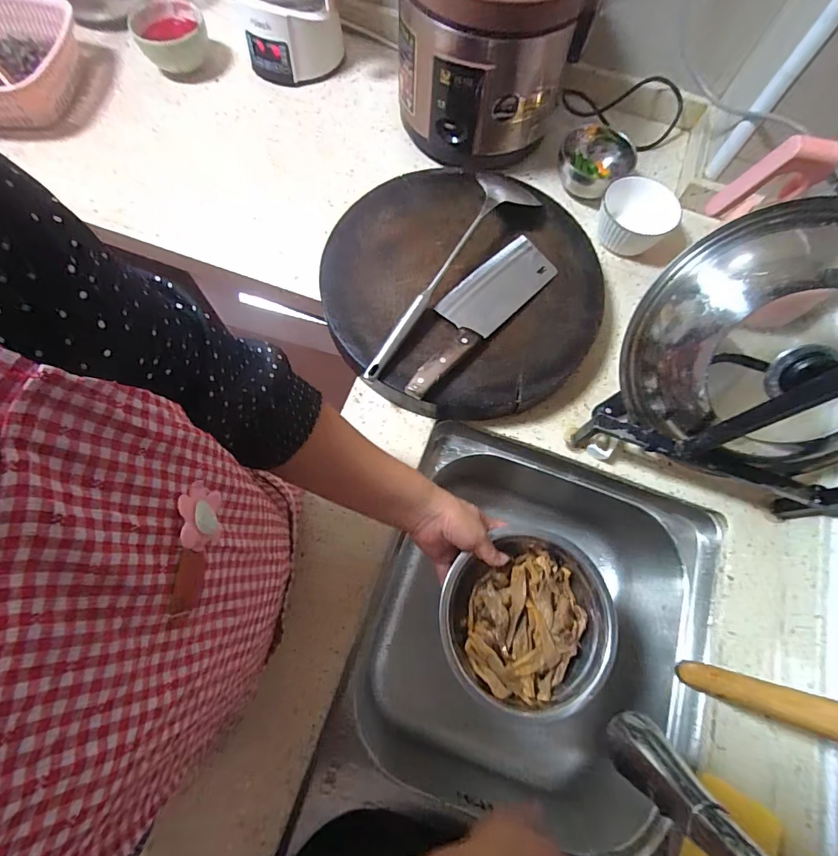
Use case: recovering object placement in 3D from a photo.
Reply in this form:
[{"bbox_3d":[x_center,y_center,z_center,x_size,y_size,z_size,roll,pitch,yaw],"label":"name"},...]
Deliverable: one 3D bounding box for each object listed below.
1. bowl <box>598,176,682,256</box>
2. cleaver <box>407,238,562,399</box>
[{"bbox_3d":[0.325,-0.315,0.648,0.107,0.056,0.107,1,71,-2],"label":"bowl"},{"bbox_3d":[0.071,-0.155,0.559,0.079,0.021,0.286,43,74,11],"label":"cleaver"}]

